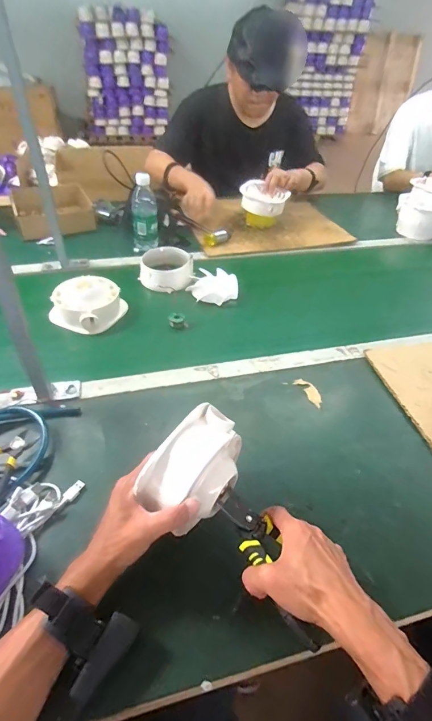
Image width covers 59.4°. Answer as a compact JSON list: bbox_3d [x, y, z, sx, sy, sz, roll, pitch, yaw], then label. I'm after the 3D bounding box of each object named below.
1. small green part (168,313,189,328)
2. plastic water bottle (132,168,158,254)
[{"bbox_3d":[-0.079,-0.083,0.792,0.038,0.023,0.031,-8,44,-11],"label":"small green part"},{"bbox_3d":[-0.182,-0.373,0.960,0.060,0.187,0.056,-2,43,-4],"label":"plastic water bottle"}]

